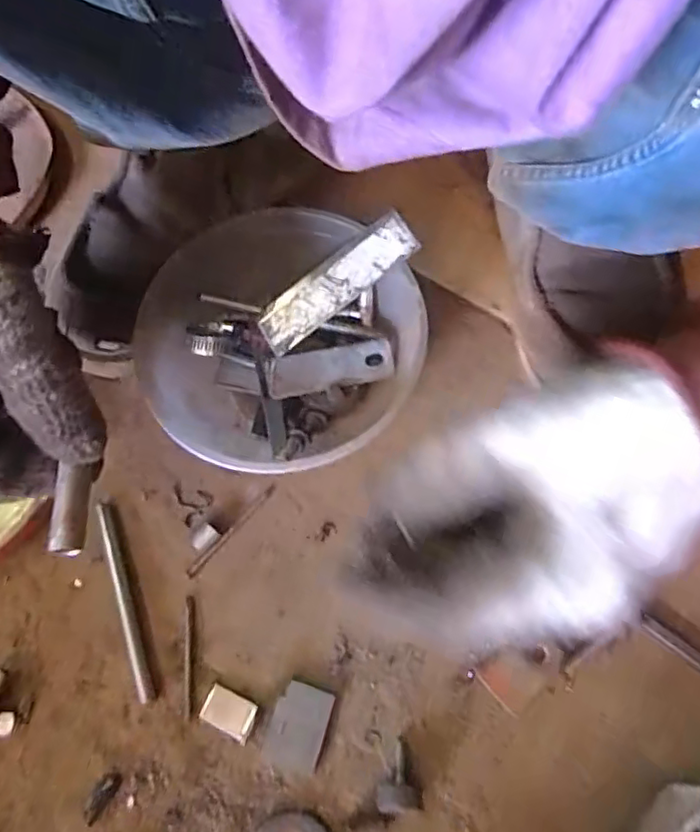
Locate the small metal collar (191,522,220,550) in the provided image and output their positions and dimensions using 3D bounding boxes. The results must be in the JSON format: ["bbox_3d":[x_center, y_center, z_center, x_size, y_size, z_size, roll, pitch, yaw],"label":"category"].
[{"bbox_3d":[-0.091,0.078,0.386,0.012,0.014,0.016,37,69,13],"label":"small metal collar"}]

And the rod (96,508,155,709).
[{"bbox_3d":[-0.137,0.112,0.373,0.008,0.010,0.122,-16,67,-10],"label":"rod"}]

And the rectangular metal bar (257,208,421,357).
[{"bbox_3d":[-0.009,-0.082,0.378,0.110,0.006,0.030,-37,72,9],"label":"rectangular metal bar"}]

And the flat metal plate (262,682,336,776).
[{"bbox_3d":[-0.030,0.177,0.347,0.031,0.004,0.043,16,66,5],"label":"flat metal plate"}]

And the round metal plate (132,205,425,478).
[{"bbox_3d":[-0.046,-0.039,0.390,0.172,0.078,0.159,1,65,-2],"label":"round metal plate"}]

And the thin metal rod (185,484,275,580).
[{"bbox_3d":[-0.076,0.075,0.393,0.007,0.005,0.077,41,70,15],"label":"thin metal rod"}]

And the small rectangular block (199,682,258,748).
[{"bbox_3d":[-0.070,0.170,0.349,0.031,0.005,0.020,24,66,8],"label":"small rectangular block"}]

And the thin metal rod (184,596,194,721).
[{"bbox_3d":[-0.096,0.143,0.361,0.005,0.004,0.068,-4,66,-5],"label":"thin metal rod"}]

